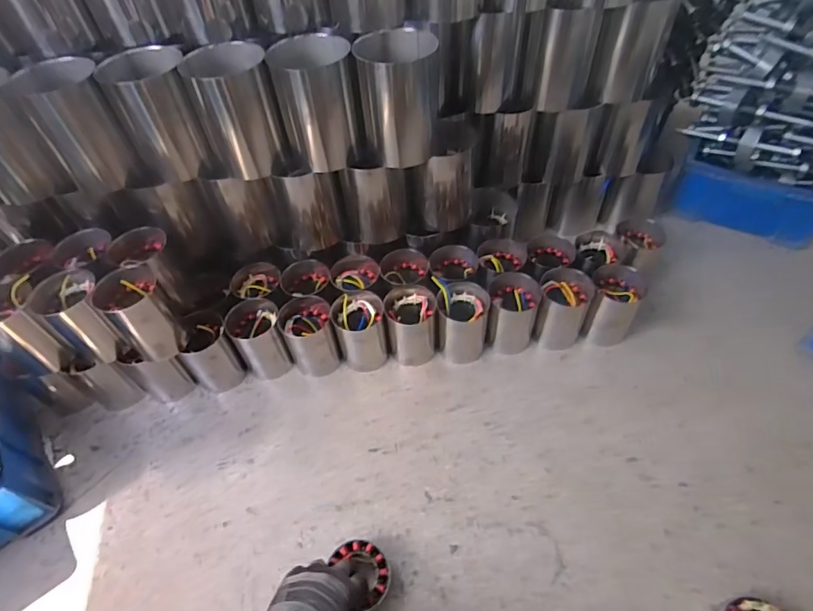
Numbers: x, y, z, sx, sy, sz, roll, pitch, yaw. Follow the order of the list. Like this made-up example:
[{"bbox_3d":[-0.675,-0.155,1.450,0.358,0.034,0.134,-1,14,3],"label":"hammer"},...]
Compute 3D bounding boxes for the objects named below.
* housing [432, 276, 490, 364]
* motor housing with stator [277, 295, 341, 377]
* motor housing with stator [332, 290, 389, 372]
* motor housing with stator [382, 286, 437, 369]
[{"bbox_3d":[0.097,0.031,0.842,0.097,0.123,0.091,4,51,8],"label":"housing"},{"bbox_3d":[-0.173,0.055,0.848,0.088,0.112,0.100,-15,51,-8],"label":"motor housing with stator"},{"bbox_3d":[-0.081,0.046,0.846,0.088,0.127,0.089,-2,50,3],"label":"motor housing with stator"},{"bbox_3d":[0.010,0.038,0.853,0.089,0.117,0.098,-1,50,3],"label":"motor housing with stator"}]

